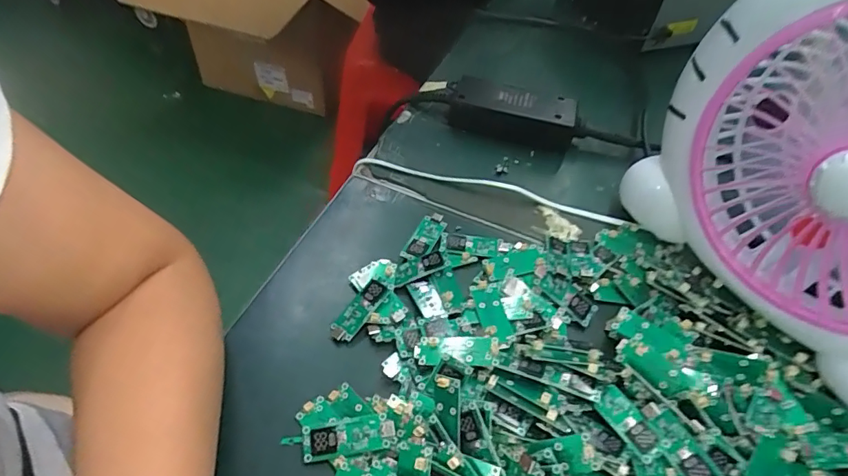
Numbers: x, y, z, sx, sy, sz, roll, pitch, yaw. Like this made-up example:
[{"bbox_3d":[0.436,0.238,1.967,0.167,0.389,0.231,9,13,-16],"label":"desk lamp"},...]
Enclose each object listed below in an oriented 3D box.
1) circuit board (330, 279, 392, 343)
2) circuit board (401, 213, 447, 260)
[{"bbox_3d":[-0.043,0.047,0.333,0.018,0.008,0.048,36,75,22],"label":"circuit board"},{"bbox_3d":[0.000,-0.001,0.378,0.017,0.006,0.048,25,51,16],"label":"circuit board"}]

